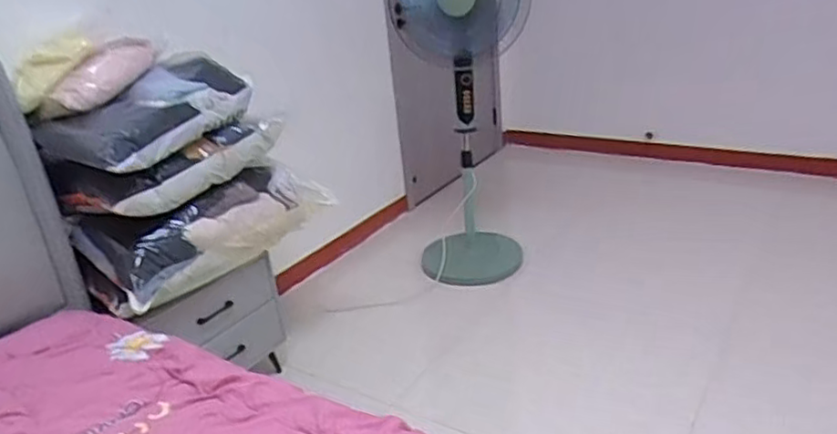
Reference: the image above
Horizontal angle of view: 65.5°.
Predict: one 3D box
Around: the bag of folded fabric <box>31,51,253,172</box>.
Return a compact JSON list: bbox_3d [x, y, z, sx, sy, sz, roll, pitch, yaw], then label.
[{"bbox_3d":[-0.731,-0.294,1.754,0.298,0.184,0.512,5,27,23],"label":"bag of folded fabric"}]

